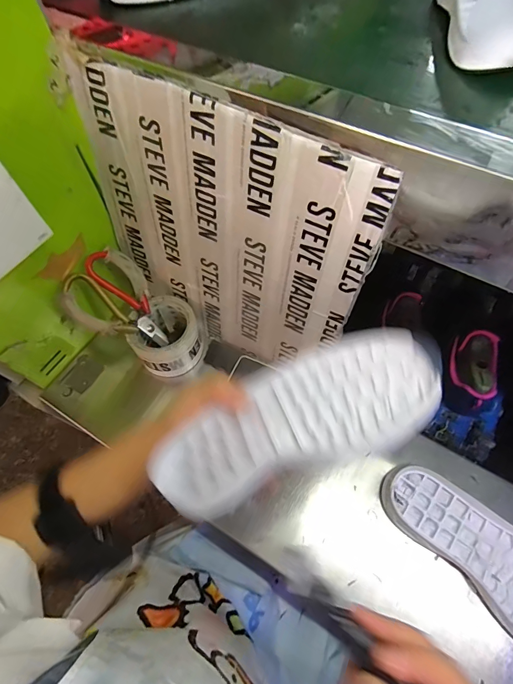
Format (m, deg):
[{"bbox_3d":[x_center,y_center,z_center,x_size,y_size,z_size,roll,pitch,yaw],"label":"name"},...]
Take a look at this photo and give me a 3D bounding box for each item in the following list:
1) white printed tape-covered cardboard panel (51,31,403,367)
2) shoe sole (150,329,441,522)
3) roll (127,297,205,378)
[{"bbox_3d":[-0.050,-0.107,0.418,0.341,0.313,0.012,28,57,14],"label":"white printed tape-covered cardboard panel"},{"bbox_3d":[0.024,0.060,0.274,0.216,0.017,0.091,-27,62,6],"label":"shoe sole"},{"bbox_3d":[-0.124,-0.006,0.522,0.087,0.066,0.106,17,63,11],"label":"roll"}]

